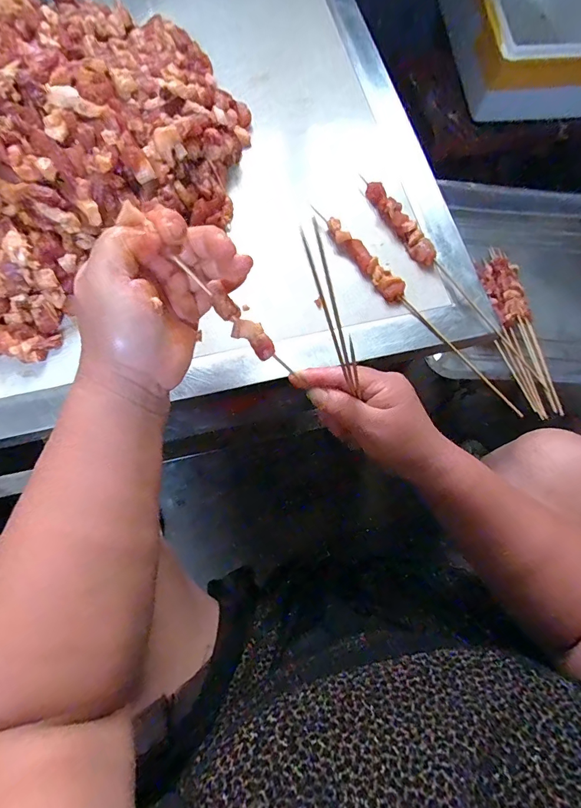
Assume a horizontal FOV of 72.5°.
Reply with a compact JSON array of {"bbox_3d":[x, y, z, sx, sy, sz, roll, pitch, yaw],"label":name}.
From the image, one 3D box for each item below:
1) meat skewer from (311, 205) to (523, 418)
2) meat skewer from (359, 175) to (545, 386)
[{"bbox_3d":[0.112,-0.098,0.379,0.022,0.015,0.278,-35,75,-11],"label":"meat skewer"},{"bbox_3d":[0.152,-0.127,0.388,0.021,0.016,0.261,-30,75,-10],"label":"meat skewer"}]

